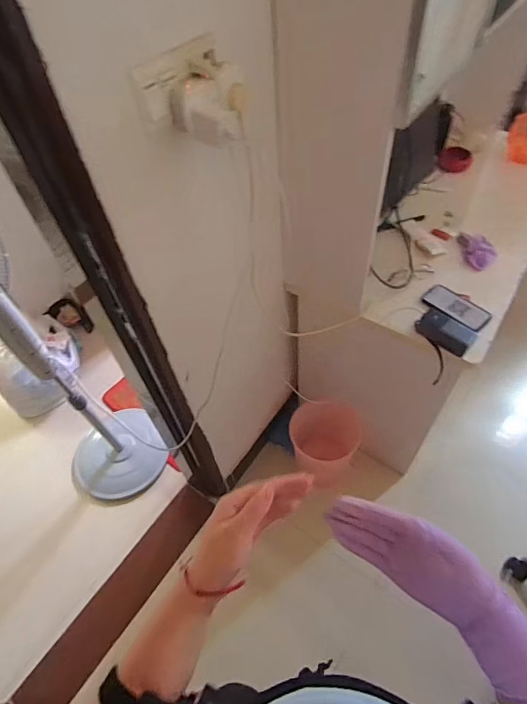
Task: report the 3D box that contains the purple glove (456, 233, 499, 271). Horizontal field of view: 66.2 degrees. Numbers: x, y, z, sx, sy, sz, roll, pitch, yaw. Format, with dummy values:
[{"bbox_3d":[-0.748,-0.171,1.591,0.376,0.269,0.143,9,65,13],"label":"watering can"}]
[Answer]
[{"bbox_3d":[0.647,-0.316,1.220,0.080,0.038,0.161,-7,51,0],"label":"purple glove"}]

